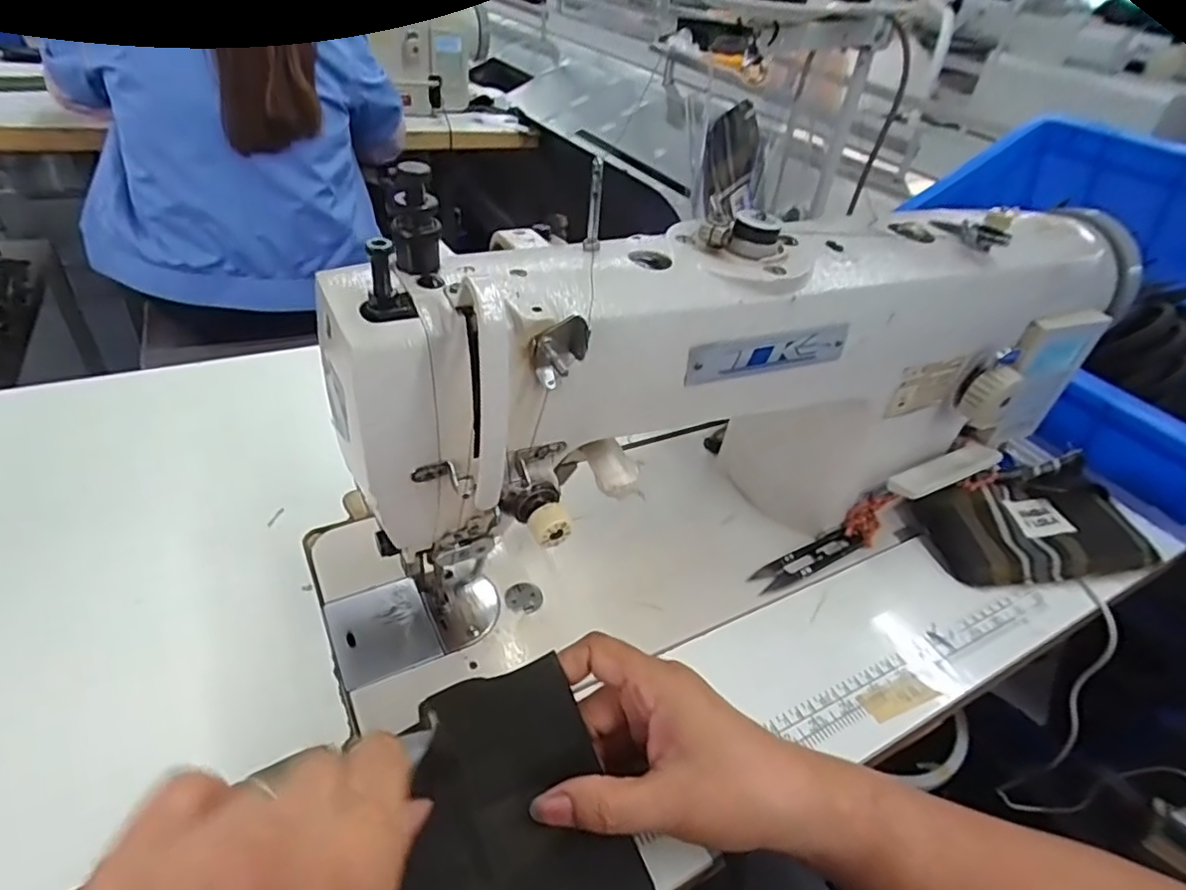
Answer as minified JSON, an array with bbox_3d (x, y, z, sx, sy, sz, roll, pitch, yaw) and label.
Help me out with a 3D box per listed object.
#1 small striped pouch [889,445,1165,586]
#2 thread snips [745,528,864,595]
[{"bbox_3d":[0.360,0.061,0.505,0.201,0.036,0.093,-5,40,-16],"label":"small striped pouch"},{"bbox_3d":[0.159,0.083,0.464,0.101,0.011,0.024,-18,45,-29],"label":"thread snips"}]

